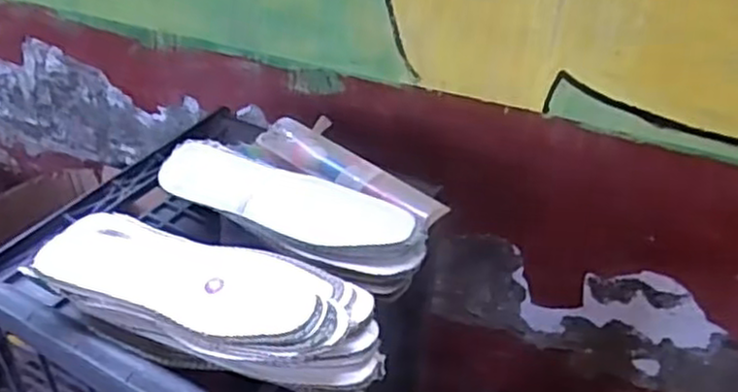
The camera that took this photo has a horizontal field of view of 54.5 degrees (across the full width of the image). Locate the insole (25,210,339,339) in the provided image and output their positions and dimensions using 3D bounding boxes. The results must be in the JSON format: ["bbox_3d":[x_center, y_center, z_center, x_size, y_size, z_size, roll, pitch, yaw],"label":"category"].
[{"bbox_3d":[-0.139,0.053,0.534,0.220,0.017,0.091,15,39,18],"label":"insole"}]

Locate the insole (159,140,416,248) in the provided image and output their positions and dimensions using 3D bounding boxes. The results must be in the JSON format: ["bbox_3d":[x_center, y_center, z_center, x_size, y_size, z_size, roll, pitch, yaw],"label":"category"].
[{"bbox_3d":[-0.072,0.002,0.596,0.216,0.007,0.063,15,54,12],"label":"insole"}]

